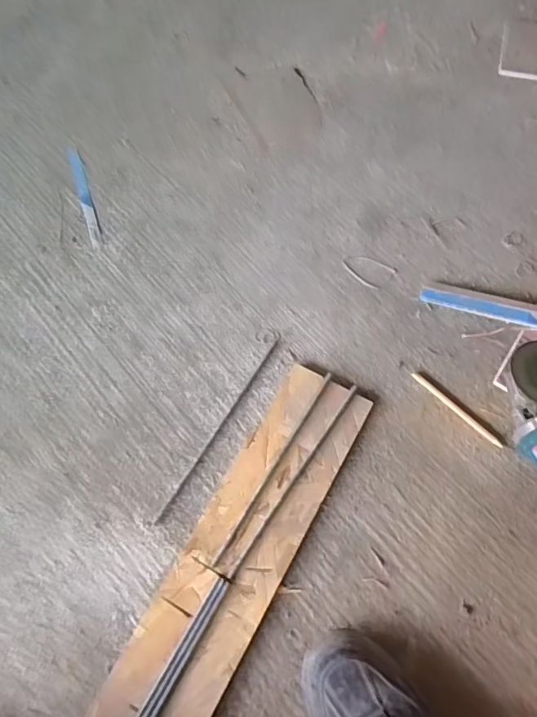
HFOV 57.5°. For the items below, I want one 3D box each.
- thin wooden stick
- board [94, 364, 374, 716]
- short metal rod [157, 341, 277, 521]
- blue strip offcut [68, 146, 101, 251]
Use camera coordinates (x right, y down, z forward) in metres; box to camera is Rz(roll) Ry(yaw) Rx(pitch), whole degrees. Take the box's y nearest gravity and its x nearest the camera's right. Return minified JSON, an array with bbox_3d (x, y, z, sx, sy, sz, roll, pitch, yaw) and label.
[{"bbox_3d":[0.228,0.061,0.592,0.009,0.004,0.129,-43,72,-14],"label":"thin wooden stick"},{"bbox_3d":[-0.074,0.279,0.512,0.108,0.017,0.613,27,71,13],"label":"board"},{"bbox_3d":[-0.060,0.082,0.598,0.007,0.004,0.260,30,72,14],"label":"short metal rod"},{"bbox_3d":[-0.277,-0.245,0.738,0.017,0.004,0.199,-17,68,-5],"label":"blue strip offcut"}]

